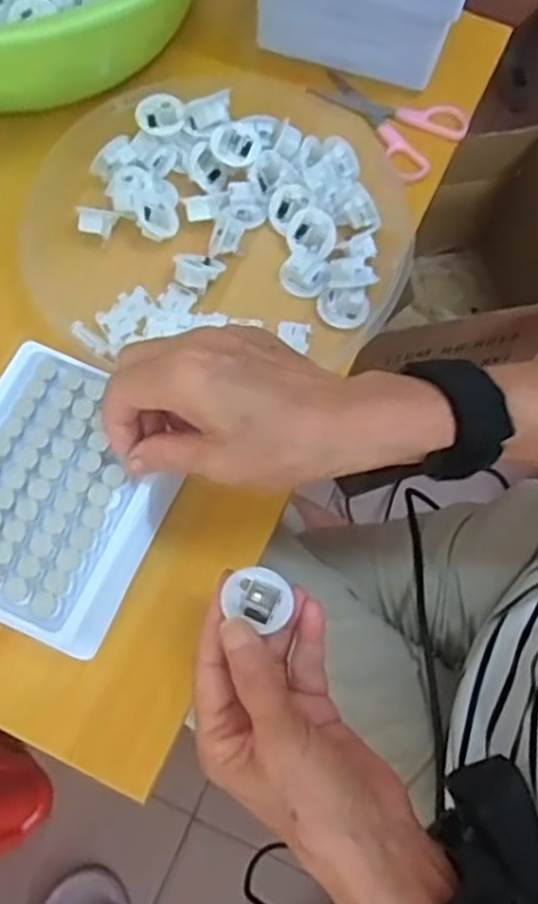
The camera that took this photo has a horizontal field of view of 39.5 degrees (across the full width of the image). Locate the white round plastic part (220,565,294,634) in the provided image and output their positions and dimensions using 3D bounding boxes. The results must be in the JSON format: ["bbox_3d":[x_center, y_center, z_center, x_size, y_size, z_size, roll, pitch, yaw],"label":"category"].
[{"bbox_3d":[-0.005,0.069,0.348,0.030,0.012,0.030,5,55,-7],"label":"white round plastic part"}]

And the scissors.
[{"bbox_3d":[0.082,-0.243,0.540,0.110,0.012,0.069,40,73,12],"label":"scissors"}]

